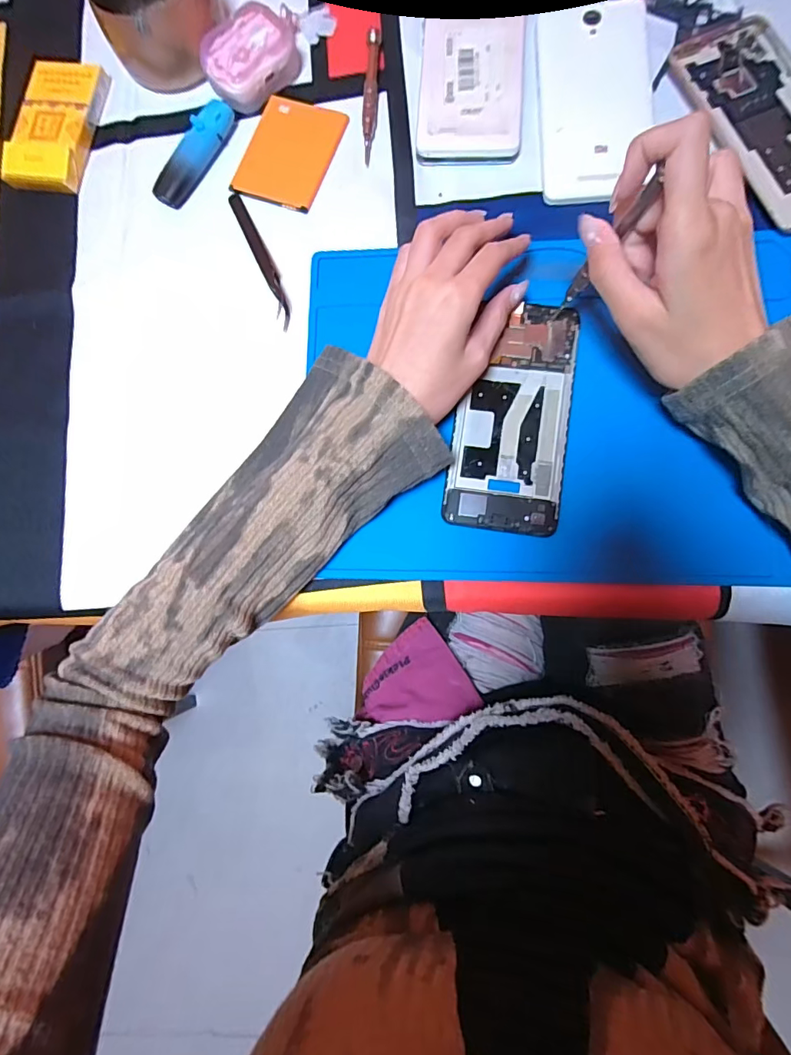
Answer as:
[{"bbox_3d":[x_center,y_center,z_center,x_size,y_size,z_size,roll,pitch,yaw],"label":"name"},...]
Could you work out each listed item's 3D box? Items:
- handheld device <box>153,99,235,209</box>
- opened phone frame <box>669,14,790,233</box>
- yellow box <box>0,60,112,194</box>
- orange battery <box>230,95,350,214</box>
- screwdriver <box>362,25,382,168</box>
[{"bbox_3d":[-0.151,-0.280,0.358,0.018,0.017,0.085,33,86,9],"label":"handheld device"},{"bbox_3d":[0.254,-0.276,0.324,0.076,0.007,0.157,-23,81,2],"label":"opened phone frame"},{"bbox_3d":[-0.264,-0.314,0.374,0.062,0.015,0.106,13,84,7],"label":"yellow box"},{"bbox_3d":[-0.079,-0.279,0.356,0.065,0.004,0.084,21,85,8],"label":"orange battery"},{"bbox_3d":[-0.018,-0.322,0.357,0.010,0.009,0.103,2,82,6],"label":"screwdriver"}]

